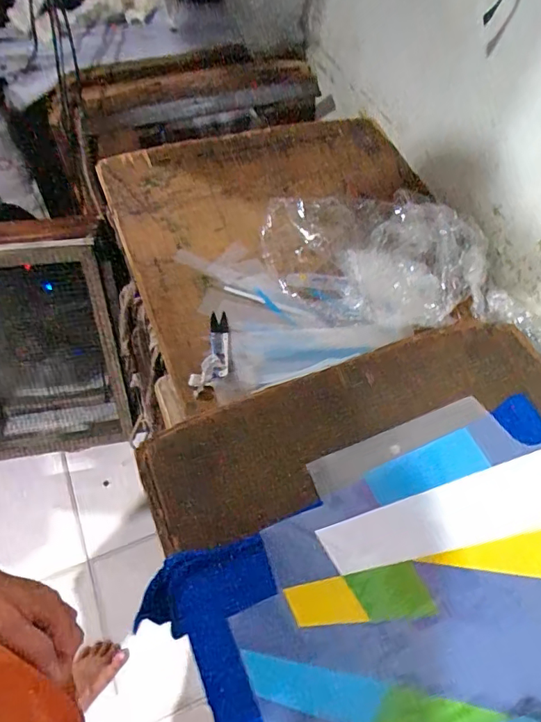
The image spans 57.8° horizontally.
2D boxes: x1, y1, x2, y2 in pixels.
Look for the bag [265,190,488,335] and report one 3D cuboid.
[{"bbox_3d":[0.177,-0.180,0.809,0.386,0.106,0.218,9,56,1],"label":"bag"}]

